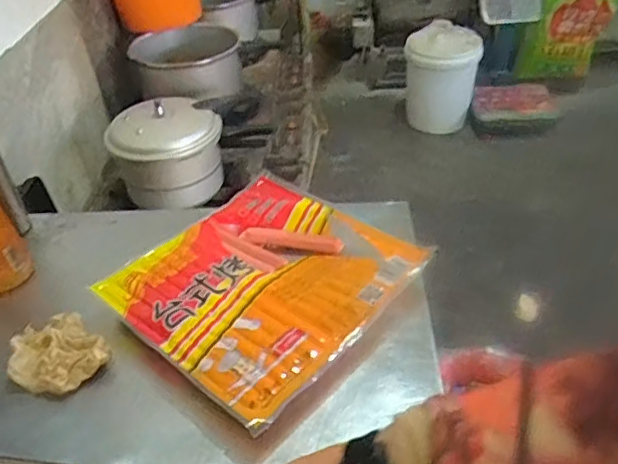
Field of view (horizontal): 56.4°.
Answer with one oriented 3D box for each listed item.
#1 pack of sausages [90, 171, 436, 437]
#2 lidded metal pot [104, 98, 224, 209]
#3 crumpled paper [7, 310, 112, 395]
[{"bbox_3d":[-0.050,0.058,0.660,0.270,0.056,0.282,29,49,34],"label":"pack of sausages"},{"bbox_3d":[-0.347,-0.204,1.477,0.239,0.244,0.202,6,40,12],"label":"lidded metal pot"},{"bbox_3d":[-0.267,0.133,0.611,0.103,0.034,0.085,30,50,35],"label":"crumpled paper"}]

